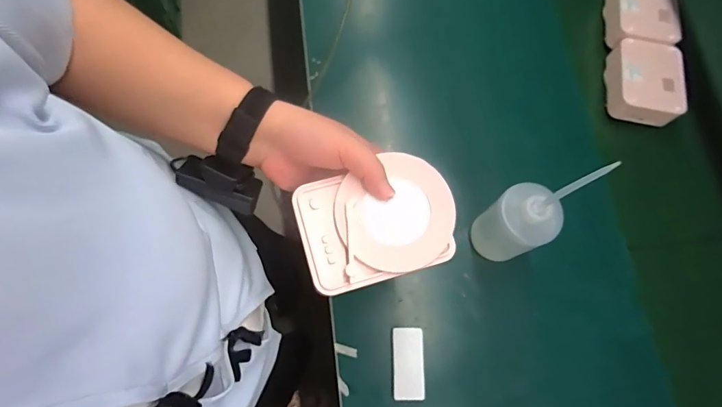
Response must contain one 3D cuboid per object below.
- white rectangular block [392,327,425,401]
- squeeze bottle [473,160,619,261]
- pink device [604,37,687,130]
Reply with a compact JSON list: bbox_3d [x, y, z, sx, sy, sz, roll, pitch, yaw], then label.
[{"bbox_3d":[0.064,0.219,0.579,0.042,0.020,0.092,0,74,-1],"label":"white rectangular block"},{"bbox_3d":[0.201,0.017,0.520,0.085,0.239,0.078,-23,76,-7],"label":"squeeze bottle"},{"bbox_3d":[0.451,-0.193,0.671,0.098,0.052,0.123,12,74,3],"label":"pink device"}]

